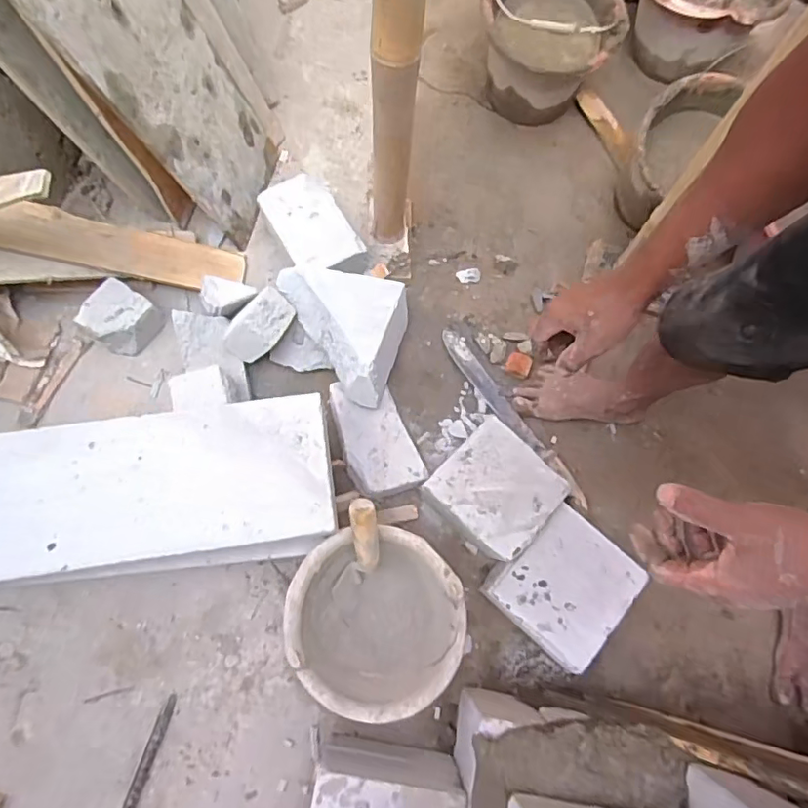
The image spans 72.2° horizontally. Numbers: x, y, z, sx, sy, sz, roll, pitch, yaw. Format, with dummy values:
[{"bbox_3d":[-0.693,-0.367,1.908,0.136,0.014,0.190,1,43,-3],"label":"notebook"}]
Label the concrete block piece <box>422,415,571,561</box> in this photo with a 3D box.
[{"bbox_3d":[0.154,0.150,0.963,0.191,0.101,0.182,43,77,9],"label":"concrete block piece"}]

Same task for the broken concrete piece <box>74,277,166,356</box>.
[{"bbox_3d":[-0.525,-0.156,1.036,0.111,0.084,0.106,32,75,7],"label":"broken concrete piece"}]

